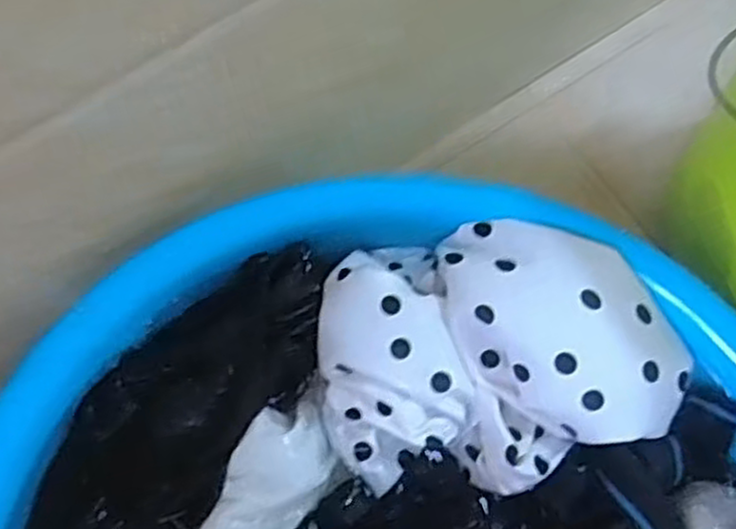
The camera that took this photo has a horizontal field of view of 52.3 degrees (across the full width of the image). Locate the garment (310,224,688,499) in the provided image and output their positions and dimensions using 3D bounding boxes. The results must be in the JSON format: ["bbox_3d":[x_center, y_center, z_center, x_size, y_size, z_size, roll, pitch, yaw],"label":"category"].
[{"bbox_3d":[0.074,0.045,0.421,0.199,0.038,0.143,-5,72,-2],"label":"garment"}]

